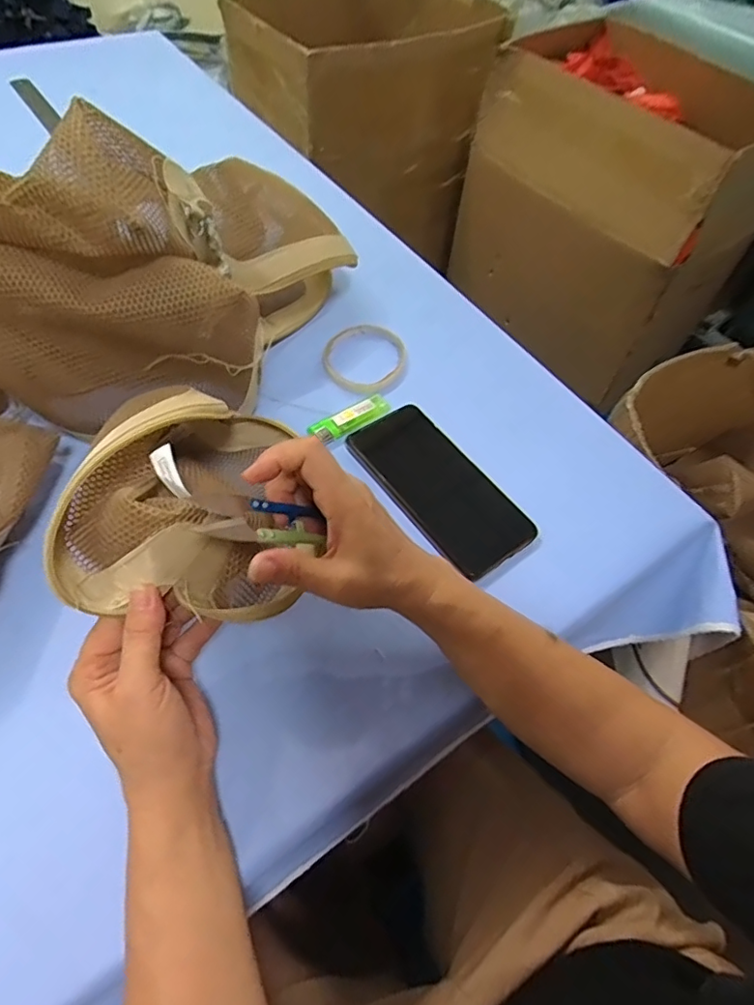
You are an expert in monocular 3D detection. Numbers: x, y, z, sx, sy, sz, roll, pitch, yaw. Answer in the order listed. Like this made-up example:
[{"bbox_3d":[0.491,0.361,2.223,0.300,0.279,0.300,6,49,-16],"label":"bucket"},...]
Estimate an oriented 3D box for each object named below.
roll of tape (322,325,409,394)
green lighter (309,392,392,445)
[{"bbox_3d":[-0.012,-0.143,0.543,0.081,0.018,0.086,2,56,-4],"label":"roll of tape"},{"bbox_3d":[-0.023,-0.077,0.499,0.077,0.011,0.021,-32,65,-23],"label":"green lighter"}]

